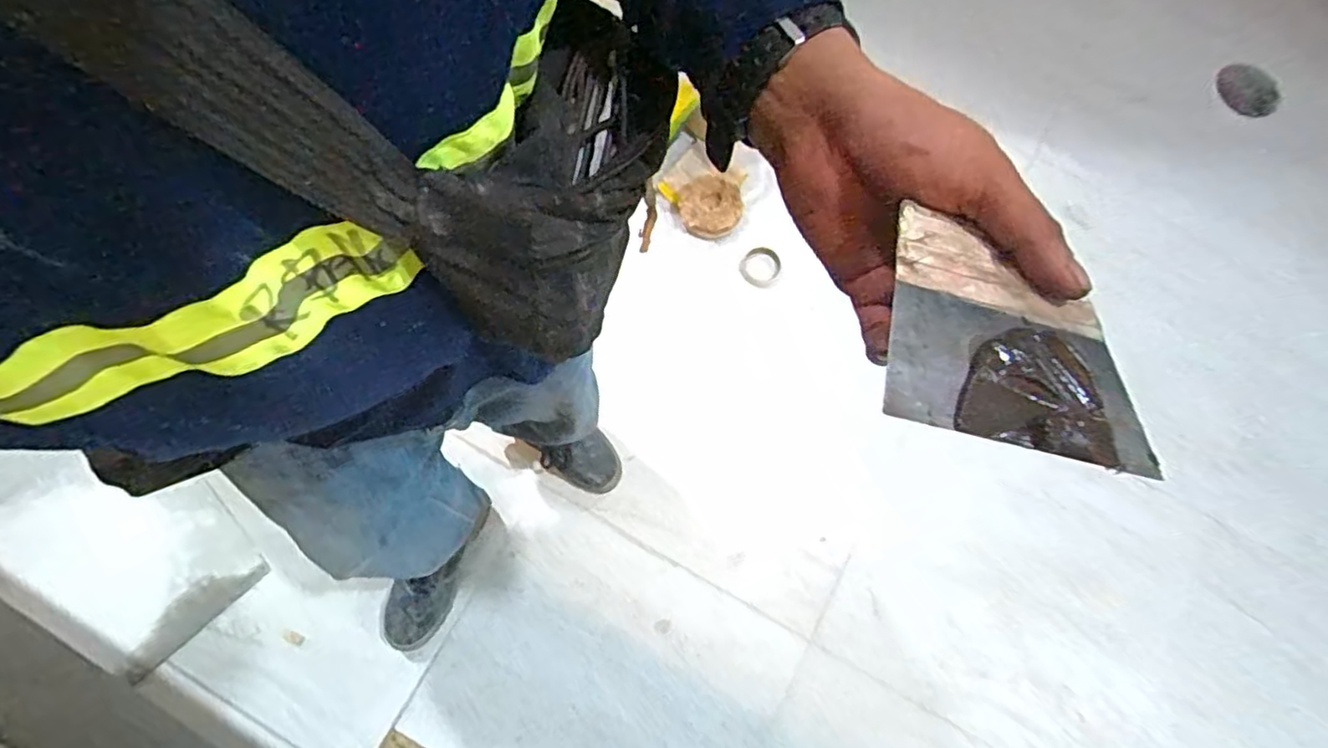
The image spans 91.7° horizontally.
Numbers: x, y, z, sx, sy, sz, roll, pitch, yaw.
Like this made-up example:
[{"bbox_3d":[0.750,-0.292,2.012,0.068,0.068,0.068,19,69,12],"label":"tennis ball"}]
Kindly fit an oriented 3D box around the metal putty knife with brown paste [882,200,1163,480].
[{"bbox_3d":[0.131,-0.012,0.240,0.106,0.008,0.089,16,59,-9],"label":"metal putty knife with brown paste"}]

